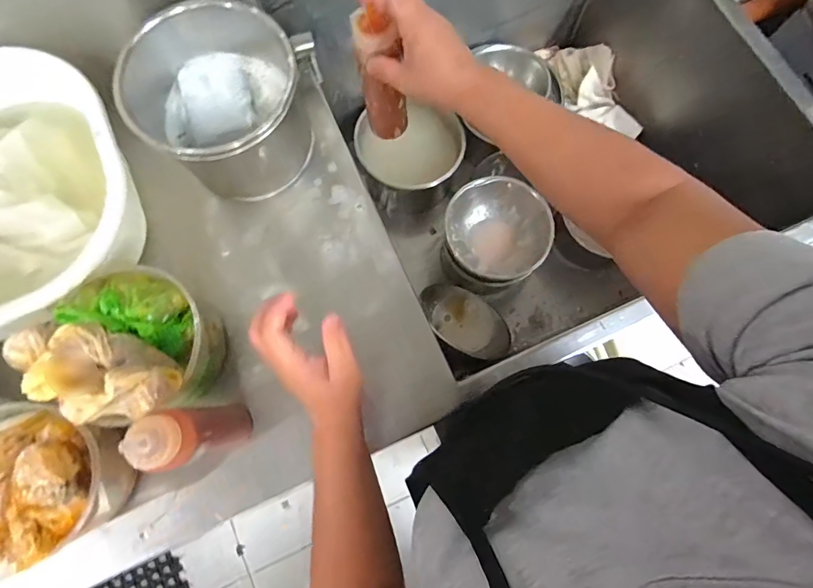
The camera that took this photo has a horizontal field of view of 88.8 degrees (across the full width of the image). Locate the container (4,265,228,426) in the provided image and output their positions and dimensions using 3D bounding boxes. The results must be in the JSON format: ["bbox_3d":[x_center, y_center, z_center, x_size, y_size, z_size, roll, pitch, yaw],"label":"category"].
[{"bbox_3d":[-0.254,0.054,0.410,0.129,0.120,0.129,0,78,1],"label":"container"}]

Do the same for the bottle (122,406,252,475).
[{"bbox_3d":[-0.192,0.126,0.381,0.046,0.161,0.047,-7,78,-1],"label":"bottle"}]

